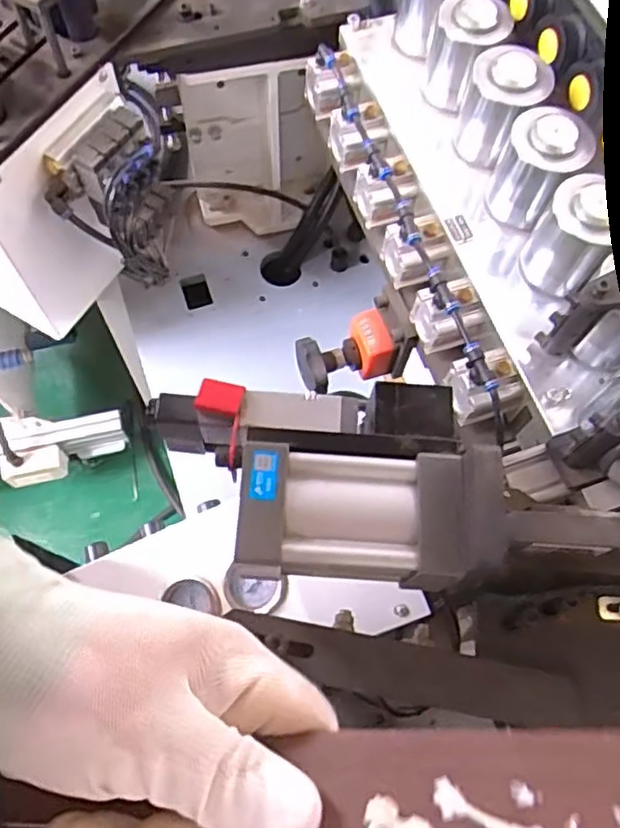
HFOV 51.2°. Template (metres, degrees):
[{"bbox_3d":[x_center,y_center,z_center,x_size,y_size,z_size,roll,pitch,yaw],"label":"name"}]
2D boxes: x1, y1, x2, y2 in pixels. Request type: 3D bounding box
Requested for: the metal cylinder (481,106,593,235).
[{"bbox_3d":[0.190,-0.203,0.545,0.065,0.087,0.058,27,69,8],"label":"metal cylinder"}]

